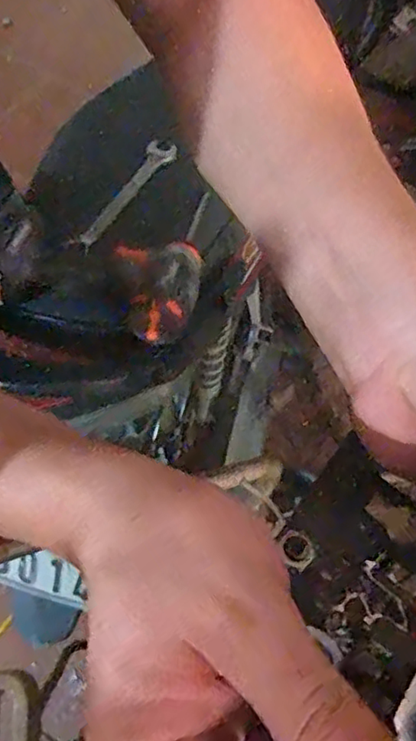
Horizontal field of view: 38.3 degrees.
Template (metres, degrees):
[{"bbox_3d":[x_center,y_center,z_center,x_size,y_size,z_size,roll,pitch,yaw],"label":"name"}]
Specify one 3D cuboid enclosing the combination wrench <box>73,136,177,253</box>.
[{"bbox_3d":[-0.099,-0.201,0.699,0.032,0.010,0.154,42,92,19],"label":"combination wrench"}]

